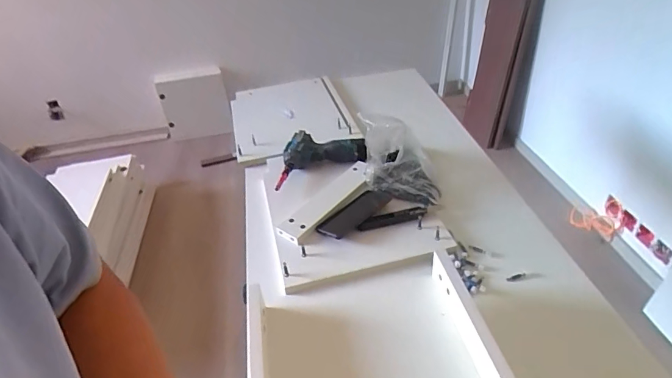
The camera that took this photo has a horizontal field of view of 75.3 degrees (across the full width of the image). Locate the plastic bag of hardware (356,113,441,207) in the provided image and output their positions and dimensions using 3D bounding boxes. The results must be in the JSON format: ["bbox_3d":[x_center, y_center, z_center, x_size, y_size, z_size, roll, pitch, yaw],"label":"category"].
[{"bbox_3d":[0.146,-0.074,1.015,0.156,0.116,0.240,-7,38,0],"label":"plastic bag of hardware"}]

